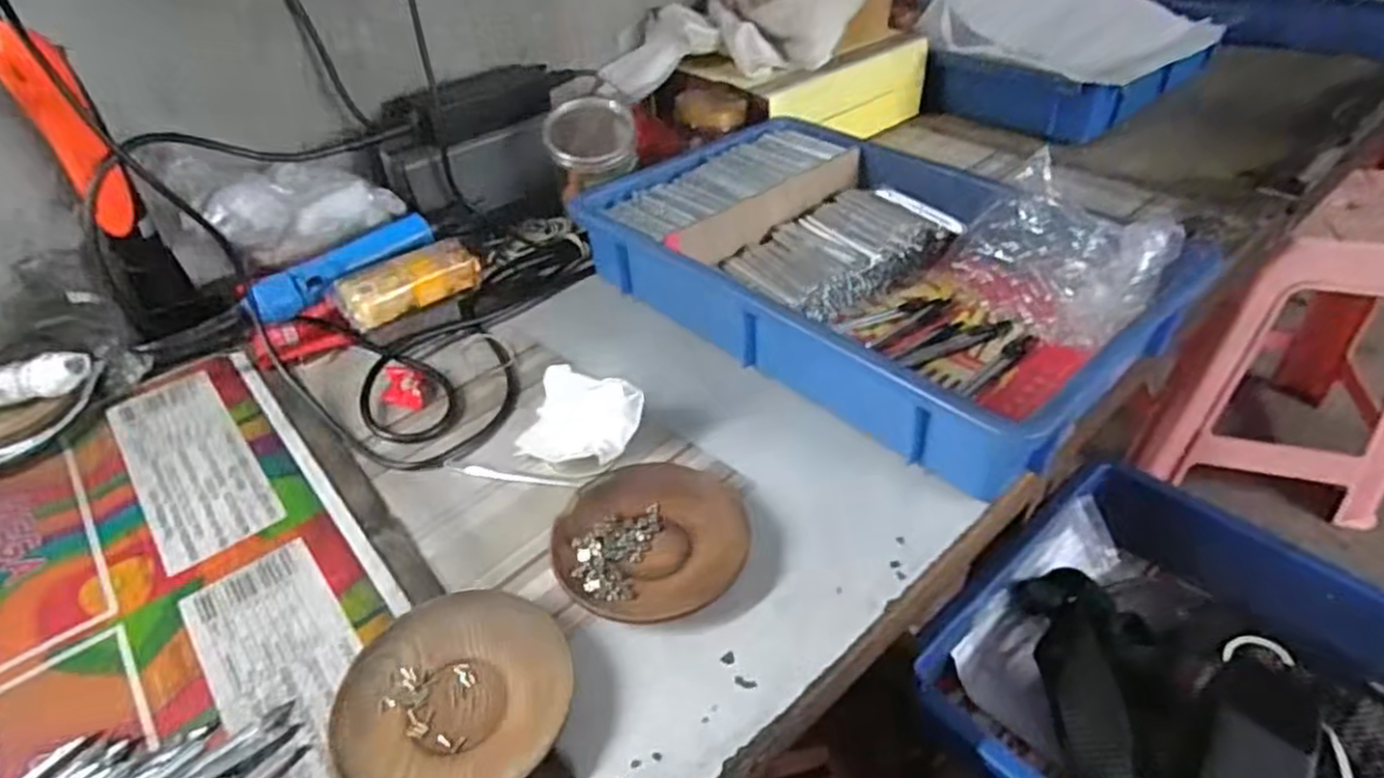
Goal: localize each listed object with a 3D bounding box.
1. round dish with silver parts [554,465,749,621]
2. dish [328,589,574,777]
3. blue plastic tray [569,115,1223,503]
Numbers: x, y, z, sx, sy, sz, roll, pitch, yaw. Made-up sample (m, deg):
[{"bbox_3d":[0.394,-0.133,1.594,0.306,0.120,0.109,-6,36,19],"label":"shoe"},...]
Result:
[{"bbox_3d":[-0.025,0.091,0.462,0.115,0.016,0.106,-2,40,2],"label":"round dish with silver parts"},{"bbox_3d":[-0.121,0.153,0.386,0.112,0.013,0.122,-2,40,2],"label":"dish"},{"bbox_3d":[0.141,-0.115,0.643,0.314,0.075,0.434,-33,48,-31],"label":"blue plastic tray"}]

